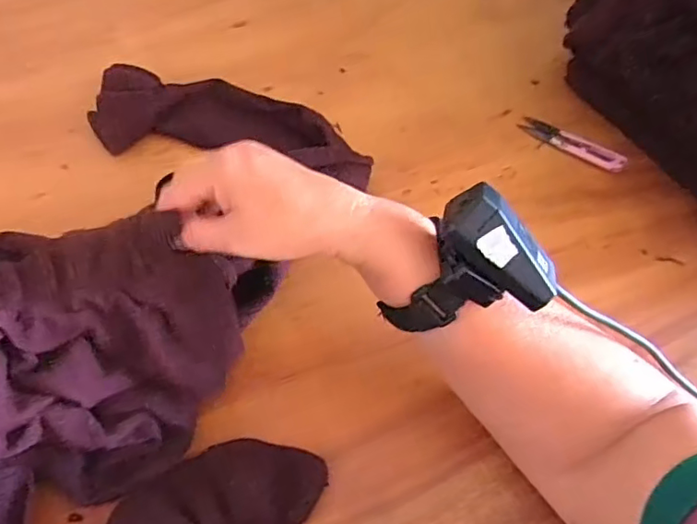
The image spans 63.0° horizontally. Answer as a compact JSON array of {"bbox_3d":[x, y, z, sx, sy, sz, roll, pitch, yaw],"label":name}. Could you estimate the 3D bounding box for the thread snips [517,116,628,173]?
[{"bbox_3d":[0.195,-0.105,0.496,0.094,0.012,0.017,36,64,18],"label":"thread snips"}]

